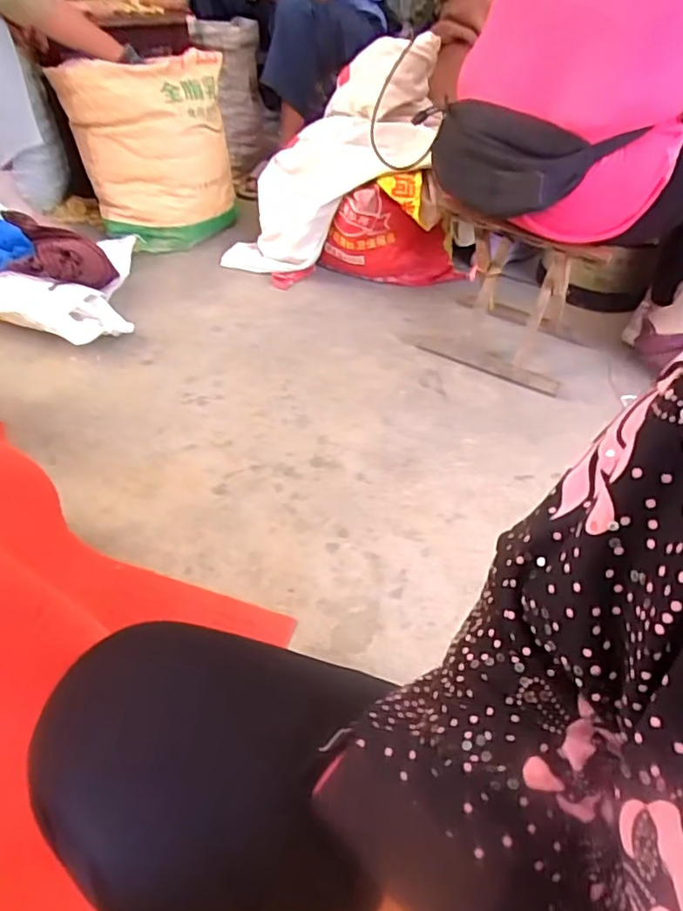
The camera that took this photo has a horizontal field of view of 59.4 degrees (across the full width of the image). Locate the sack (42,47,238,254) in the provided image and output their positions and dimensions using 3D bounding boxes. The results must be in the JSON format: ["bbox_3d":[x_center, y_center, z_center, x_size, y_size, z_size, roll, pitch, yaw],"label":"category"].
[{"bbox_3d":[-0.444,-0.717,1.430,0.354,0.387,0.225,-13,46,-20],"label":"sack"}]

